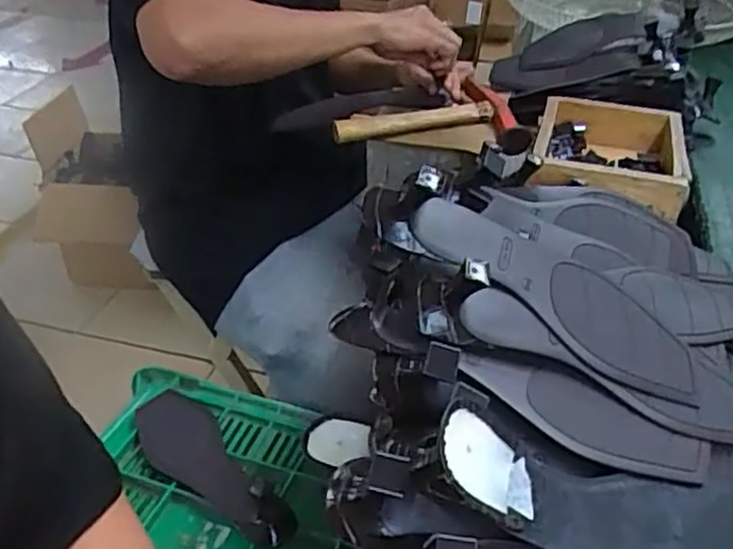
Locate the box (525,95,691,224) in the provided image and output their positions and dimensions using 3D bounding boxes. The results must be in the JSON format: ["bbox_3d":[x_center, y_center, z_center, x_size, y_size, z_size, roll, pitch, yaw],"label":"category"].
[{"bbox_3d":[0.258,-0.124,0.768,0.156,0.048,0.238,12,36,16],"label":"box"}]

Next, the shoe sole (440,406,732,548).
[{"bbox_3d":[0.135,0.128,0.375,0.232,0.042,0.067,20,31,-16],"label":"shoe sole"}]

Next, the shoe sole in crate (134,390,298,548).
[{"bbox_3d":[-0.168,0.195,0.745,0.081,0.037,0.249,-24,41,-31],"label":"shoe sole in crate"}]

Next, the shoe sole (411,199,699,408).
[{"bbox_3d":[0.126,0.012,0.468,0.209,0.025,0.070,32,39,-1],"label":"shoe sole"}]

